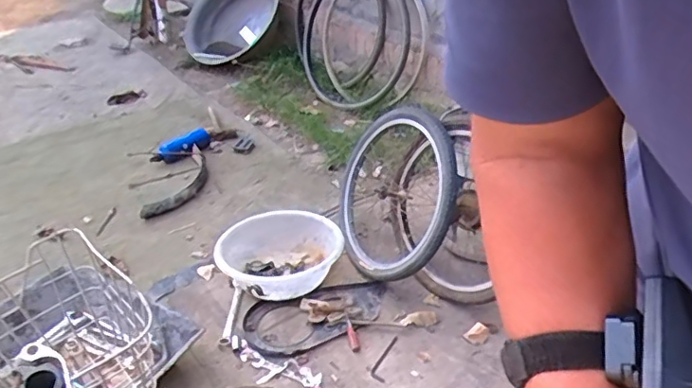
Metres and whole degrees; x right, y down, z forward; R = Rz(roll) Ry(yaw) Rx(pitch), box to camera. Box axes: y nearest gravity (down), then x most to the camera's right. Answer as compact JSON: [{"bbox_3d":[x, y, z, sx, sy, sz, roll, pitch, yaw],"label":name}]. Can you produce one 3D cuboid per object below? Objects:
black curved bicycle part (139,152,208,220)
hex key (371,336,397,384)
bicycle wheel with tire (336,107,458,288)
[{"bbox_3d":[-0.554,-0.022,1.890,0.114,0.047,0.339,16,47,26],"label":"black curved bicycle part"},{"bbox_3d":[0.096,0.394,1.358,0.036,0.012,0.118,16,56,26],"label":"hex key"},{"bbox_3d":[0.111,0.004,1.556,0.075,0.489,0.462,8,60,-40],"label":"bicycle wheel with tire"}]

